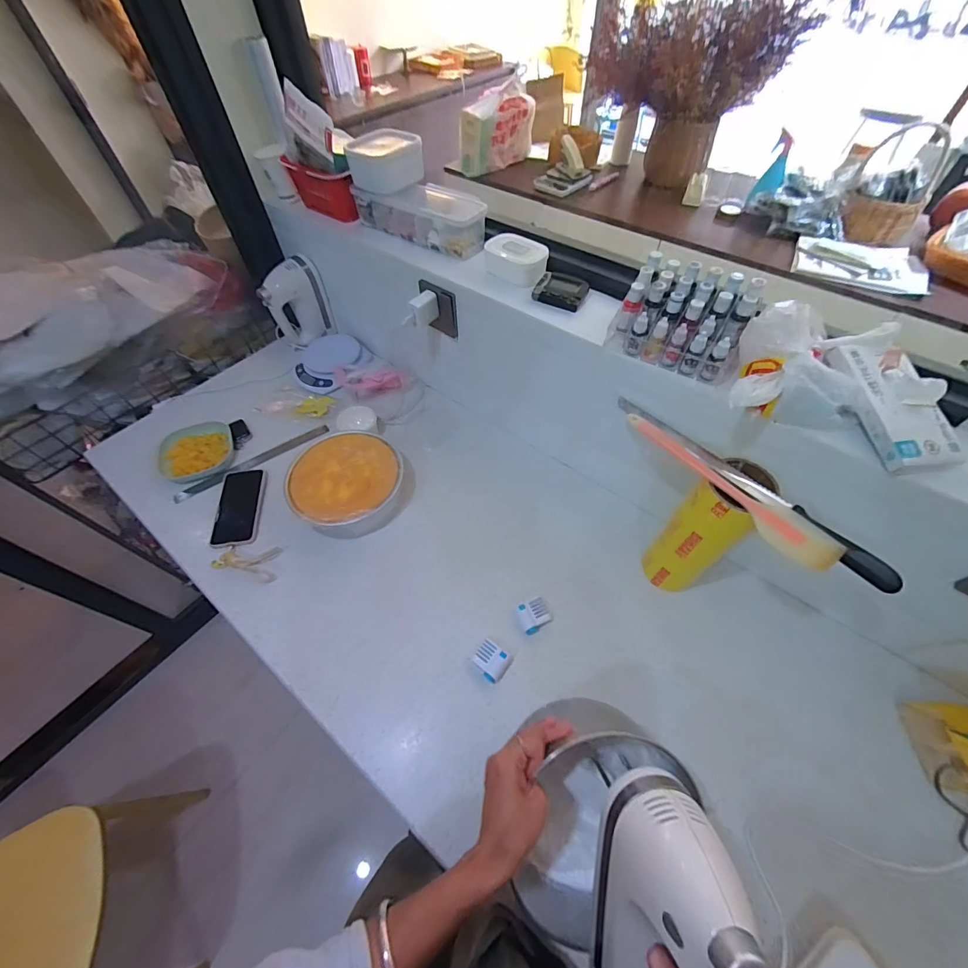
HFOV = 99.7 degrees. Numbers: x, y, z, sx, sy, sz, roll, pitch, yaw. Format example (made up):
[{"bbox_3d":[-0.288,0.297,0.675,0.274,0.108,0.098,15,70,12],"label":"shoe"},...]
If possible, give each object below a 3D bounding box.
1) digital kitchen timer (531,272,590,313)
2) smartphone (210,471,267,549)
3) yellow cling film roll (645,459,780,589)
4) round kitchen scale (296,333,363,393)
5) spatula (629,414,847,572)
[{"bbox_3d":[0.127,-0.317,0.669,0.077,0.027,0.062,24,59,17],"label":"digital kitchen timer"},{"bbox_3d":[-0.483,0.043,0.810,0.087,0.016,0.171,1,61,-12],"label":"smartphone"},{"bbox_3d":[0.322,0.078,0.611,0.085,0.260,0.083,0,55,1],"label":"yellow cling film roll"},{"bbox_3d":[-0.375,-0.298,0.991,0.146,0.058,0.159,0,55,1],"label":"round kitchen scale"},{"bbox_3d":[0.297,-0.004,0.506,0.042,0.020,0.277,-31,60,-20],"label":"spatula"}]

